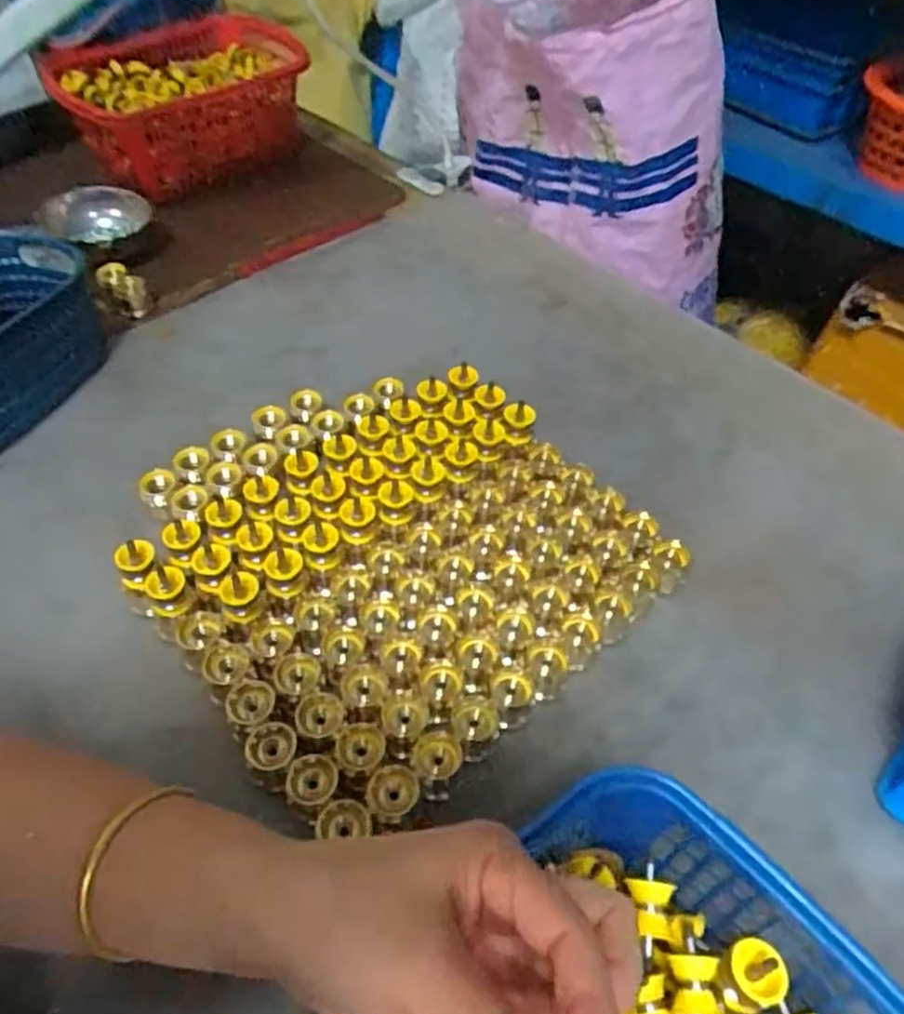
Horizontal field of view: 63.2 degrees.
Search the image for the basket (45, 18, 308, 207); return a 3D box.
[{"bbox_3d":[-0.321,-0.489,0.898,0.287,0.115,0.180,-25,56,-22],"label":"basket"}]

